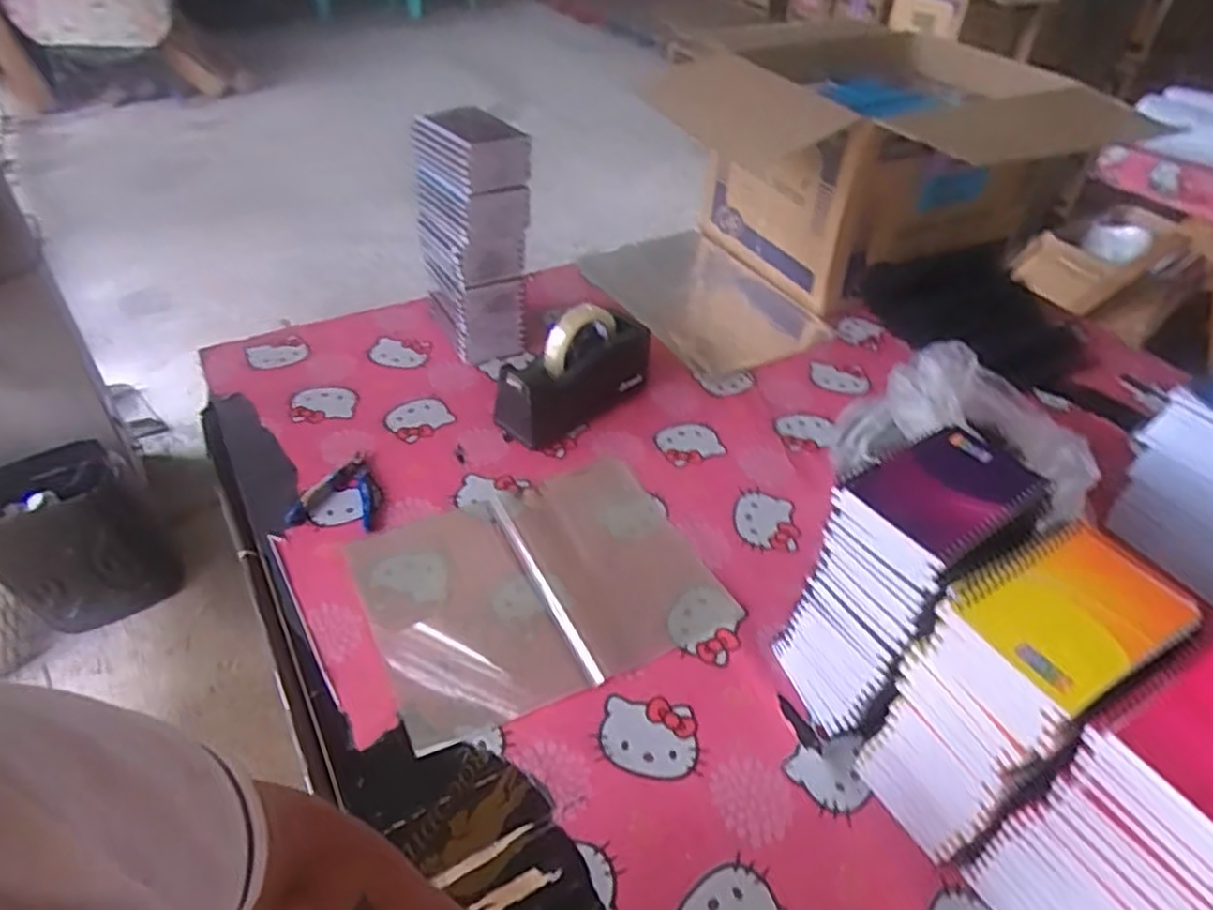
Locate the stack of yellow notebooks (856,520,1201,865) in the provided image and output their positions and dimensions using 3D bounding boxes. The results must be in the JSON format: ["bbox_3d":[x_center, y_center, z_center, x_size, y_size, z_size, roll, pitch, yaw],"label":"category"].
[{"bbox_3d":[0.272,0.175,0.529,0.132,0.242,0.100,-20,47,-25],"label":"stack of yellow notebooks"}]

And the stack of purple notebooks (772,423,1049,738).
[{"bbox_3d":[0.227,0.108,0.603,0.136,0.241,0.101,-28,51,-31],"label":"stack of purple notebooks"}]

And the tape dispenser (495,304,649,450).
[{"bbox_3d":[-0.040,-0.100,0.902,0.196,0.115,0.077,-28,51,-31],"label":"tape dispenser"}]

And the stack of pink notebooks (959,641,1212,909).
[{"bbox_3d":[0.336,0.233,0.475,0.129,0.232,0.097,-19,47,-24],"label":"stack of pink notebooks"}]

